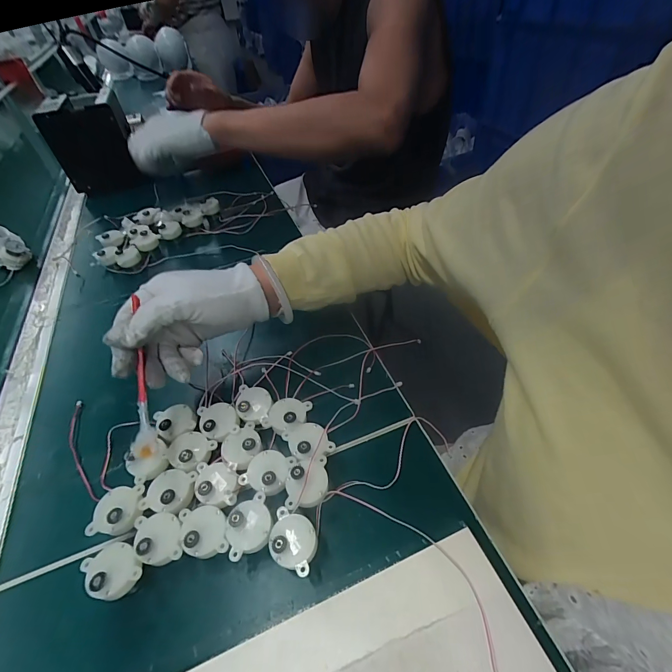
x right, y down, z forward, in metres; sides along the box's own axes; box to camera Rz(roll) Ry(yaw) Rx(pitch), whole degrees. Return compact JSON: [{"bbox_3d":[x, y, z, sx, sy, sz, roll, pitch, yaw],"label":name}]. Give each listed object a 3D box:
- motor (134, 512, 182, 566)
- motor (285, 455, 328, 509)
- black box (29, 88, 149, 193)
[{"bbox_3d":[-0.125,0.149,0.259,0.033,0.034,0.034,-15,48,-7],"label":"motor"},{"bbox_3d":[-0.022,0.115,0.276,0.031,0.026,0.039,-7,47,0],"label":"motor"},{"bbox_3d":[-0.451,-0.370,0.680,0.131,0.144,0.114,-12,49,-8],"label":"black box"}]

